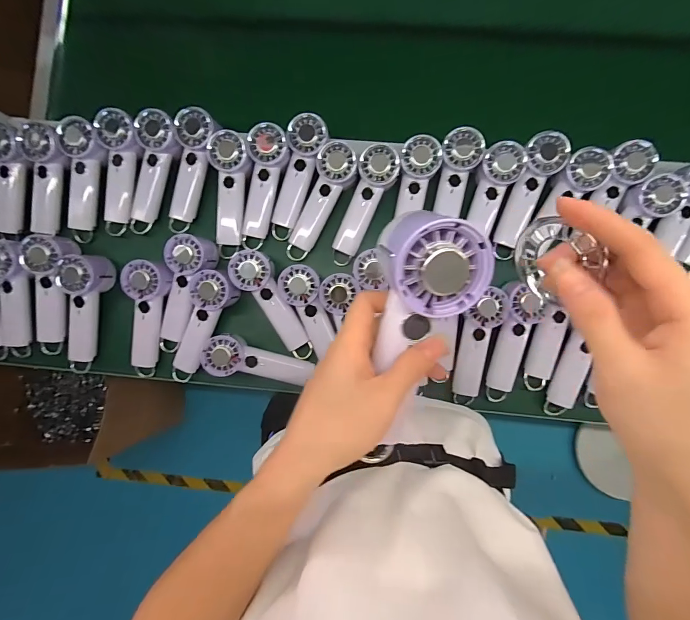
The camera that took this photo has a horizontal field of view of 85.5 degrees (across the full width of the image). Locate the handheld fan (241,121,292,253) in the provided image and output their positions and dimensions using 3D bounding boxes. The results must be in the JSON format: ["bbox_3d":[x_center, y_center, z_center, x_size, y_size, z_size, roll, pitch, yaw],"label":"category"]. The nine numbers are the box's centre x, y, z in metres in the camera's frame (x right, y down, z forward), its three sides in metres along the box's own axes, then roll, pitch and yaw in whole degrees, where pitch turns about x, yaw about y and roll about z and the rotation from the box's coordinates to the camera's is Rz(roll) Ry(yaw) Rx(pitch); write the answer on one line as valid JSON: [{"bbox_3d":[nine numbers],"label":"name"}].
[{"bbox_3d":[-0.135,-0.197,0.610,0.059,0.031,0.191,14,108,4],"label":"handheld fan"}]

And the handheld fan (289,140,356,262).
[{"bbox_3d":[-0.041,-0.173,0.605,0.061,0.033,0.191,30,110,4],"label":"handheld fan"}]

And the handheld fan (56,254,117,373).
[{"bbox_3d":[-0.444,0.006,0.617,0.069,0.055,0.199,14,88,4],"label":"handheld fan"}]

